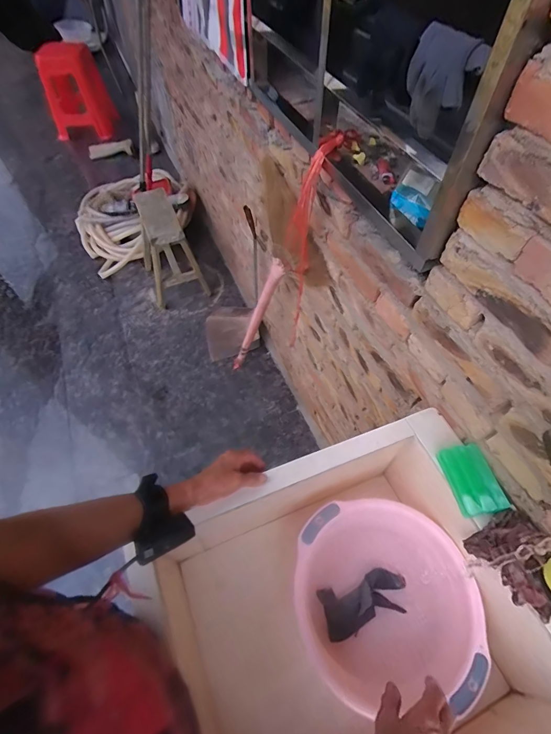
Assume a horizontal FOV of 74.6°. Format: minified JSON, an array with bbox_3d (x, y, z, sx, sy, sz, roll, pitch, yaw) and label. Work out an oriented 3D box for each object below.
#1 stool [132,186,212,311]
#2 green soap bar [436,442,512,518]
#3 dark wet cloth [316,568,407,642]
[{"bbox_3d":[-0.441,-0.478,1.483,0.217,0.414,0.275,-20,59,-13],"label":"stool"},{"bbox_3d":[0.315,0.179,0.582,0.078,0.018,0.108,-11,57,-7],"label":"green soap bar"},{"bbox_3d":[0.158,0.412,0.636,0.154,0.029,0.075,-14,58,-9],"label":"dark wet cloth"}]

